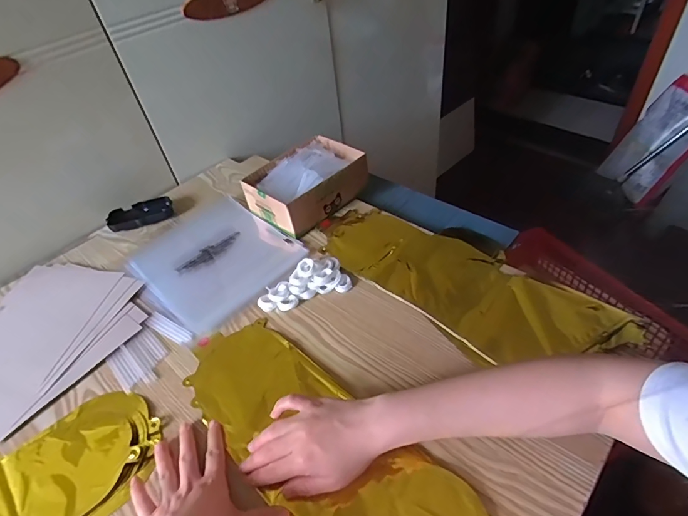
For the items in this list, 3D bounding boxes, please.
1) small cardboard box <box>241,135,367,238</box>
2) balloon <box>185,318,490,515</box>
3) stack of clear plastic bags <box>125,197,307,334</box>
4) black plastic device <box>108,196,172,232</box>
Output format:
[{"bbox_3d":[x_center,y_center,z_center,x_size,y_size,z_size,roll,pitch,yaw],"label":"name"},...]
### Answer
[{"bbox_3d":[-0.063,-0.129,0.687,0.182,0.072,0.127,-38,52,-27],"label":"small cardboard box"},{"bbox_3d":[-0.022,0.201,0.417,0.414,0.011,0.134,30,55,33],"label":"balloon"},{"bbox_3d":[-0.203,-0.004,0.635,0.231,0.019,0.204,33,57,30],"label":"stack of clear plastic bags"},{"bbox_3d":[-0.362,-0.078,0.722,0.108,0.021,0.056,-27,48,-19],"label":"black plastic device"}]

